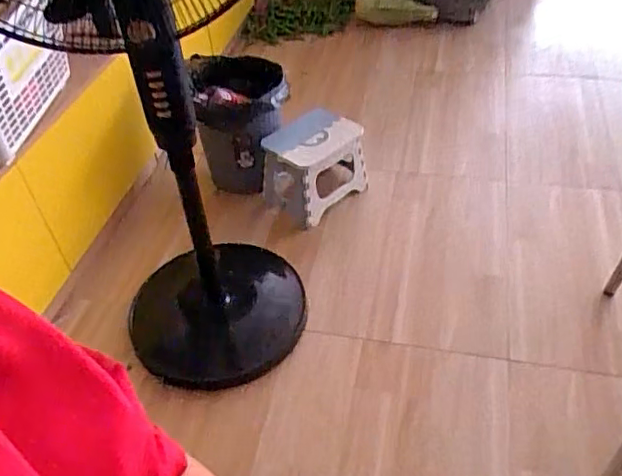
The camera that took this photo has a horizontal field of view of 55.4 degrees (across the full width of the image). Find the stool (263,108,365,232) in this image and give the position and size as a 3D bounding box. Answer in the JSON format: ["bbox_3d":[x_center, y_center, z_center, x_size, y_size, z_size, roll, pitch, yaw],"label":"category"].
[{"bbox_3d":[0.016,-0.185,1.519,0.176,0.215,0.232,30,53,30],"label":"stool"}]

